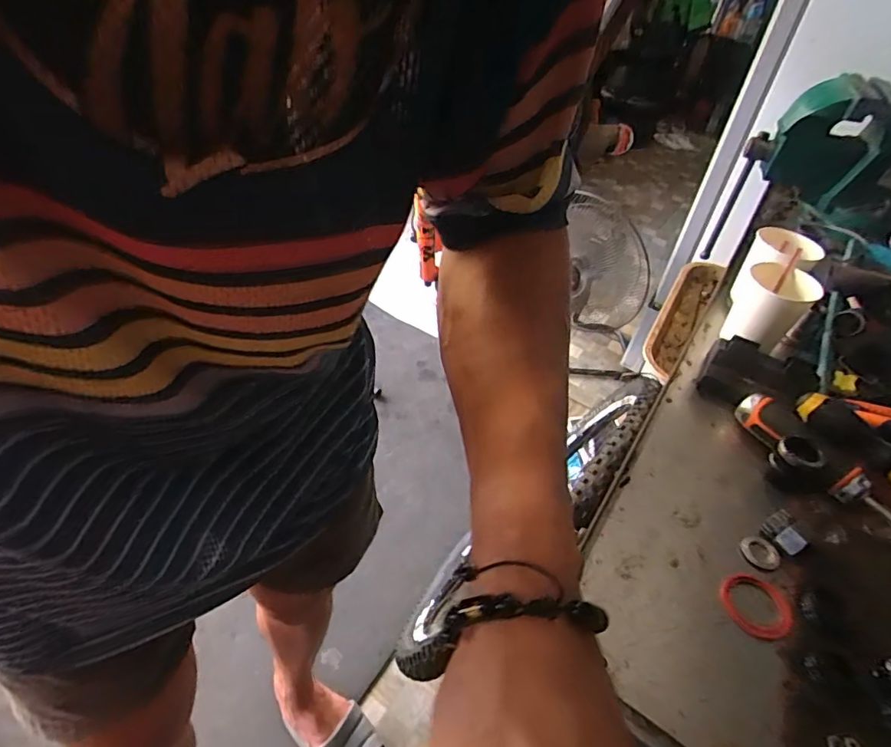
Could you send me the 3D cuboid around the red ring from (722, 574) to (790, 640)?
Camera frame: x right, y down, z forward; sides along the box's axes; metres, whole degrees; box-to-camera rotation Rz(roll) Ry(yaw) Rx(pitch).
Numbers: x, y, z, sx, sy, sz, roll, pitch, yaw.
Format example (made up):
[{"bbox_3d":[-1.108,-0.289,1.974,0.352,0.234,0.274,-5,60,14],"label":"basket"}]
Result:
[{"bbox_3d":[0.219,0.163,0.355,0.043,0.008,0.046,3,44,-3],"label":"red ring"}]

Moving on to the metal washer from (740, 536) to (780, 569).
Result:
[{"bbox_3d":[0.243,0.139,0.388,0.021,0.007,0.027,-23,51,-27],"label":"metal washer"}]

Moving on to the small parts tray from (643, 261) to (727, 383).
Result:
[{"bbox_3d":[0.369,-0.090,0.796,0.062,0.046,0.334,28,48,21],"label":"small parts tray"}]

